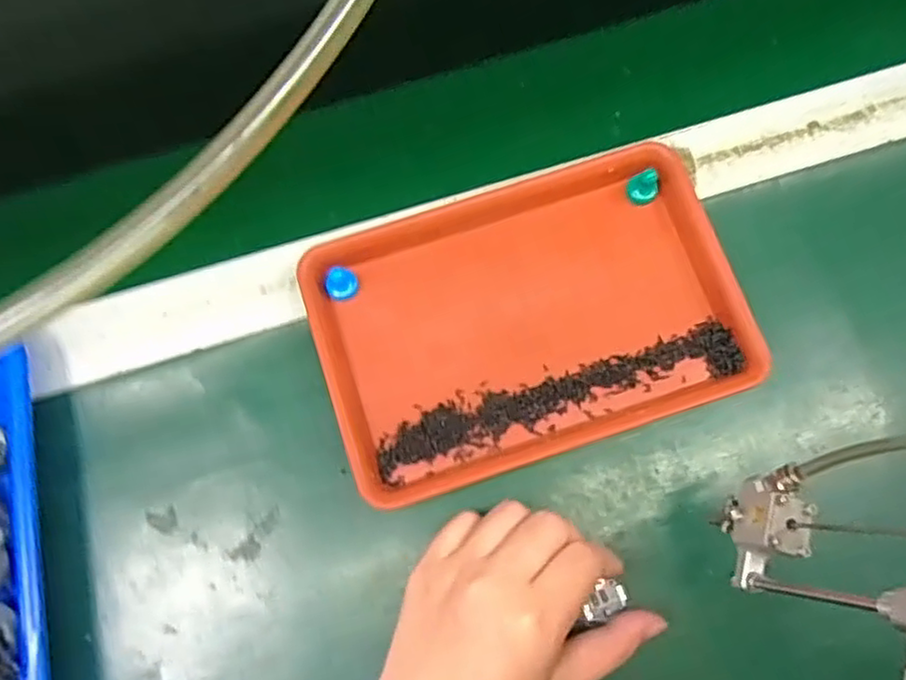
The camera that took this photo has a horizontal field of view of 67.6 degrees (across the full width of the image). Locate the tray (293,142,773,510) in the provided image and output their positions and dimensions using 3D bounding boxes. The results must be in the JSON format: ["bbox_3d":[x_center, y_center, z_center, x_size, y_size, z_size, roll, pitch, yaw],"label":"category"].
[{"bbox_3d":[0.042,-0.014,0.395,0.234,0.022,0.159,-18,76,-4],"label":"tray"}]

